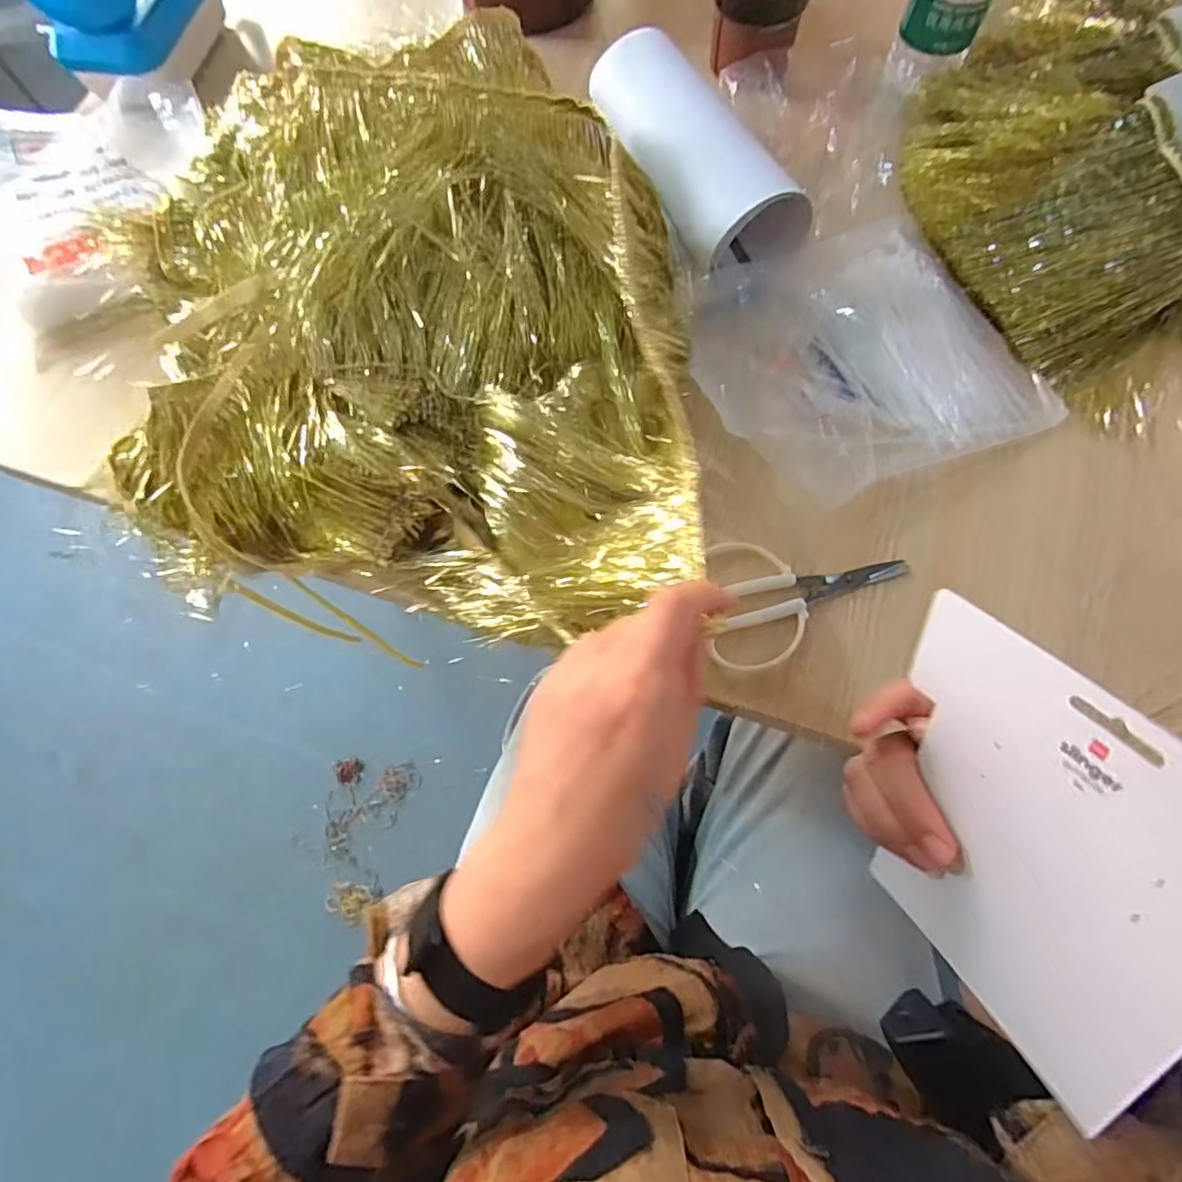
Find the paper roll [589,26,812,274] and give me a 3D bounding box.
[{"bbox_3d":[0.076,-0.343,0.496,0.085,0.065,0.214,-27,73,-10],"label":"paper roll"}]

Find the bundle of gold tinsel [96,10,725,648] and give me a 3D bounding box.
[{"bbox_3d":[-0.128,-0.165,0.407,0.376,0.129,0.360,4,71,0],"label":"bundle of gold tinsel"}]

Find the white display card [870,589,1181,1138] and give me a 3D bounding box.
[{"bbox_3d":[0.181,0.117,0.262,0.007,0.181,0.158,-11,33,-15],"label":"white display card"}]

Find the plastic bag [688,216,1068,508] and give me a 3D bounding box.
[{"bbox_3d":[0.193,-0.172,0.470,0.223,0.025,0.197,-24,73,-9],"label":"plastic bag"}]

